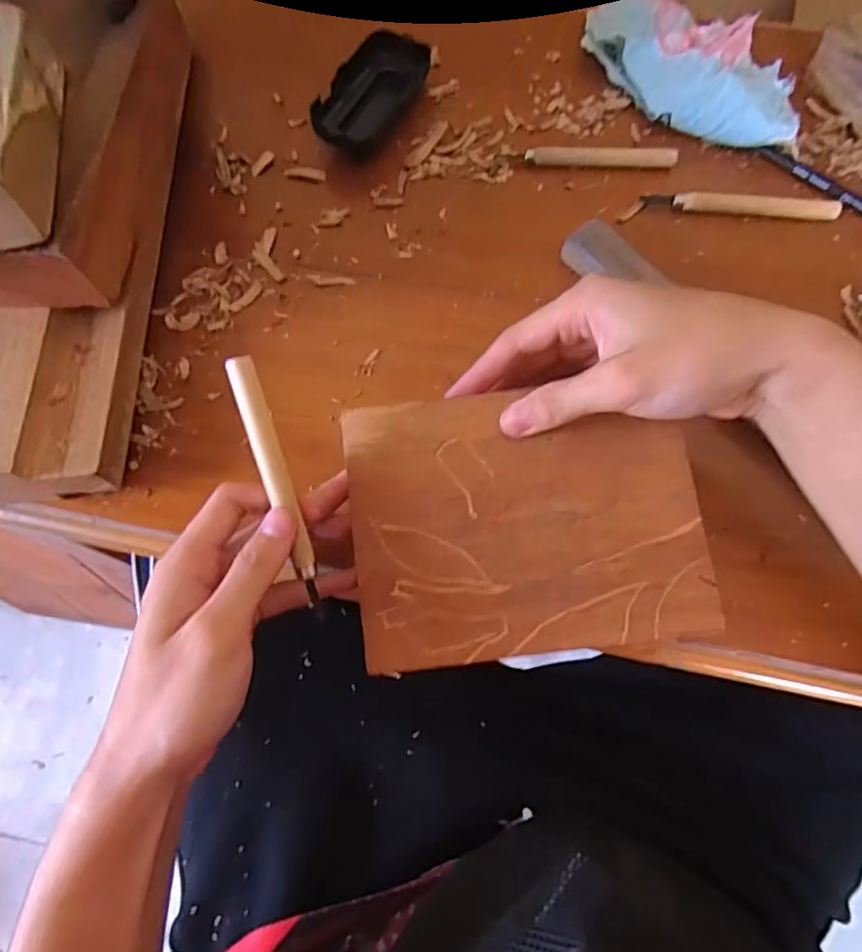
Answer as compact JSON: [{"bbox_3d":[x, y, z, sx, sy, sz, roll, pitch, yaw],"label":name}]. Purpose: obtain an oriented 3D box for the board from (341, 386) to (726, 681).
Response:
[{"bbox_3d":[0.047,0.022,0.295,0.168,0.004,0.127,-7,83,0],"label":"board"}]

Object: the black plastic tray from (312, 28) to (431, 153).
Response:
[{"bbox_3d":[-0.045,-0.280,0.441,0.047,0.029,0.111,28,72,12],"label":"black plastic tray"}]

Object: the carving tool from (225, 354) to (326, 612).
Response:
[{"bbox_3d":[-0.069,0.007,0.276,0.013,0.007,0.125,-16,101,-4],"label":"carving tool"}]

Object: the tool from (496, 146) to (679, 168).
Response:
[{"bbox_3d":[0.111,-0.227,0.425,0.121,0.010,0.012,4,69,4],"label":"tool"}]

